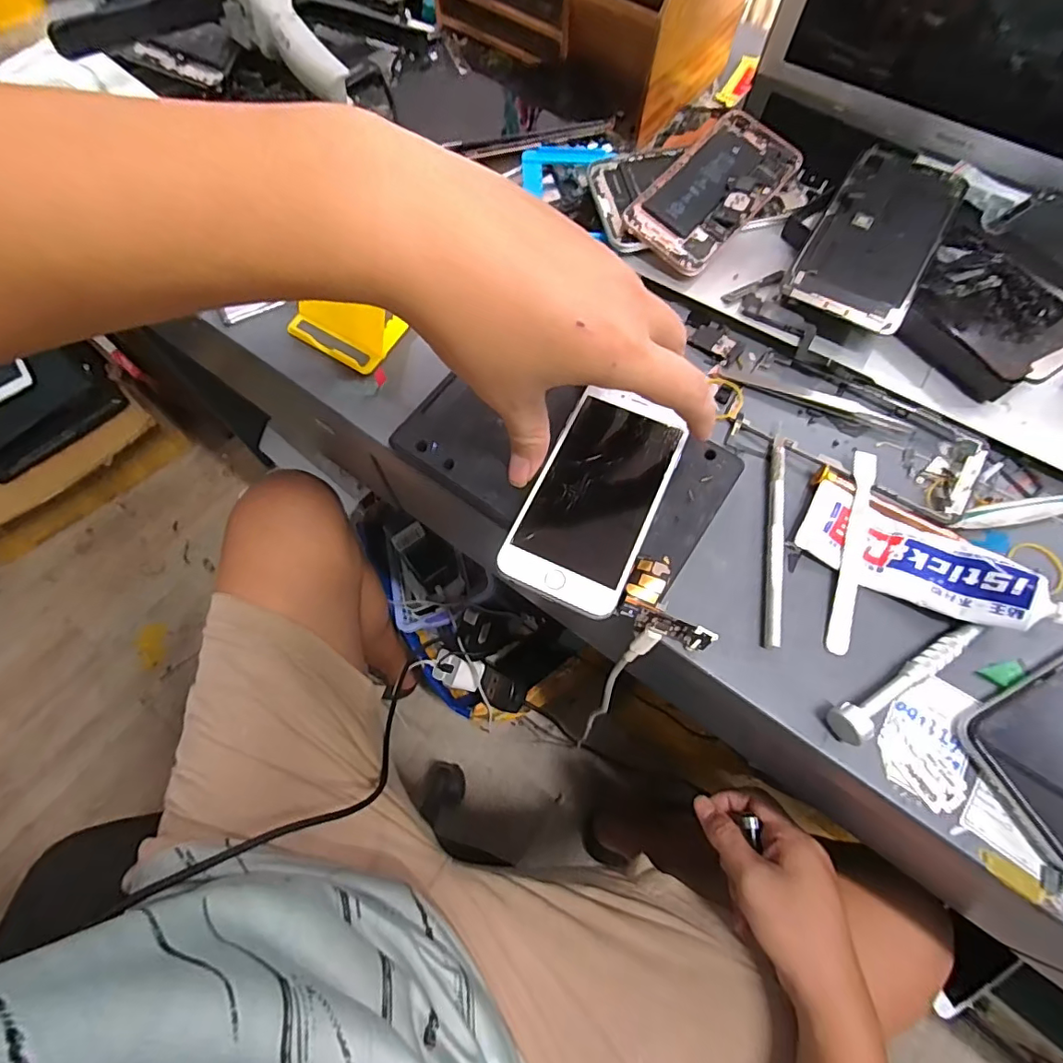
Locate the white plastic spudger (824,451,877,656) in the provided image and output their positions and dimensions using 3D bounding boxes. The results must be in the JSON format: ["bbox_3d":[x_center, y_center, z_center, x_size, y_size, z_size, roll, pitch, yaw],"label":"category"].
[{"bbox_3d":[0.180,0.007,0.288,0.013,0.006,0.121,19,69,7],"label":"white plastic spudger"}]

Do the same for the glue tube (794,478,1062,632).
[{"bbox_3d":[0.213,0.016,0.273,0.131,0.031,0.044,30,71,11],"label":"glue tube"}]

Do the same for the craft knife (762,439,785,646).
[{"bbox_3d":[0.139,0.002,0.293,0.010,0.007,0.127,11,68,4],"label":"craft knife"}]

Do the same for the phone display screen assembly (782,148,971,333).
[{"bbox_3d":[0.230,-0.199,0.344,0.074,0.009,0.159,31,75,11],"label":"phone display screen assembly"}]

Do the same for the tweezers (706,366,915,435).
[{"bbox_3d":[0.178,-0.087,0.331,0.125,0.004,0.011,18,69,7],"label":"tweezers"}]

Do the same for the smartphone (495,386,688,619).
[{"bbox_3d":[0.036,-0.021,0.284,0.067,0.006,0.128,24,69,9],"label":"smartphone"}]

